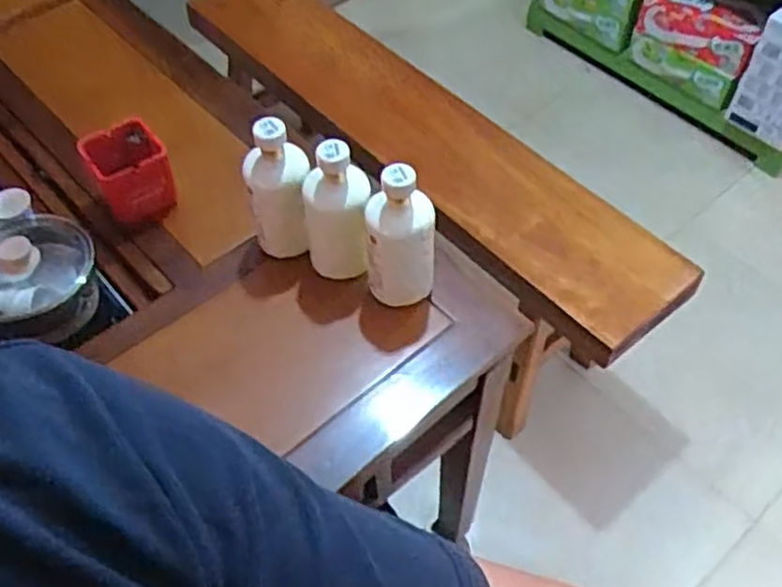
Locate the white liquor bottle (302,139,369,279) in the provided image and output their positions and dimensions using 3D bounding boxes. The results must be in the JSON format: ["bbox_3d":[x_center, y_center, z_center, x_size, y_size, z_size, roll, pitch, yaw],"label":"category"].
[{"bbox_3d":[-0.065,-0.092,0.907,0.076,0.192,0.059,-6,53,-5],"label":"white liquor bottle"}]

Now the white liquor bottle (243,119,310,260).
[{"bbox_3d":[-0.139,-0.128,0.929,0.077,0.191,0.069,-10,54,-8],"label":"white liquor bottle"}]

